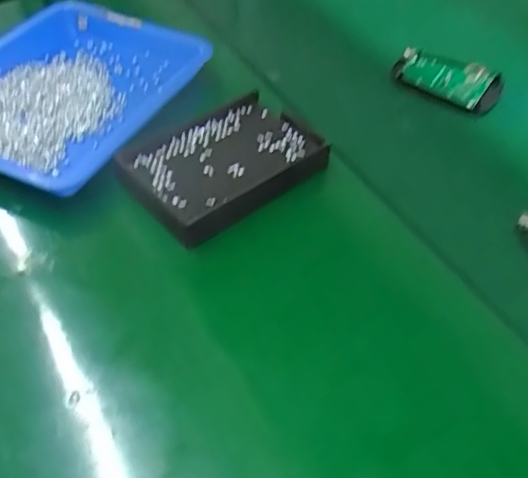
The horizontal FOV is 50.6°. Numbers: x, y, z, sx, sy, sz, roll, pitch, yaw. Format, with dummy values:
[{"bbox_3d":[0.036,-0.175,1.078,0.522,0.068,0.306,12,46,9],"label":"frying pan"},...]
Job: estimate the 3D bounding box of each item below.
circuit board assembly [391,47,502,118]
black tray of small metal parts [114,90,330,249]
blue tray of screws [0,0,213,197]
[{"bbox_3d":[0.168,-0.147,0.516,0.096,0.011,0.059,26,55,19],"label":"circuit board assembly"},{"bbox_3d":[-0.029,-0.057,0.417,0.137,0.016,0.098,-31,57,-23],"label":"black tray of small metal parts"},{"bbox_3d":[-0.169,-0.130,0.472,0.169,0.028,0.220,21,54,16],"label":"blue tray of screws"}]

